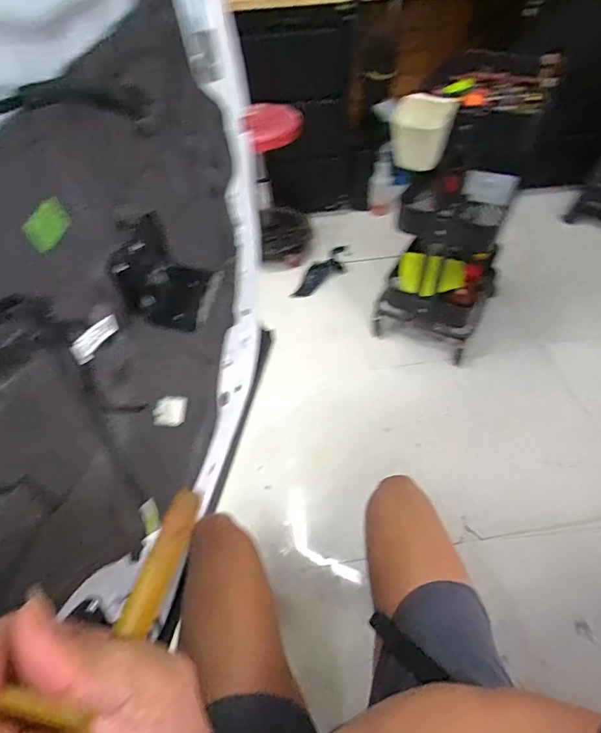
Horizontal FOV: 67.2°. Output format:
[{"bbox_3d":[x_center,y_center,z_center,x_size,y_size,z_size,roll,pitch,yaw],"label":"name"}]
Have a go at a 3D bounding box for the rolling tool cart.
[{"bbox_3d":[0.481,-0.460,1.411,0.330,0.750,0.479,22,54,20],"label":"rolling tool cart"}]

